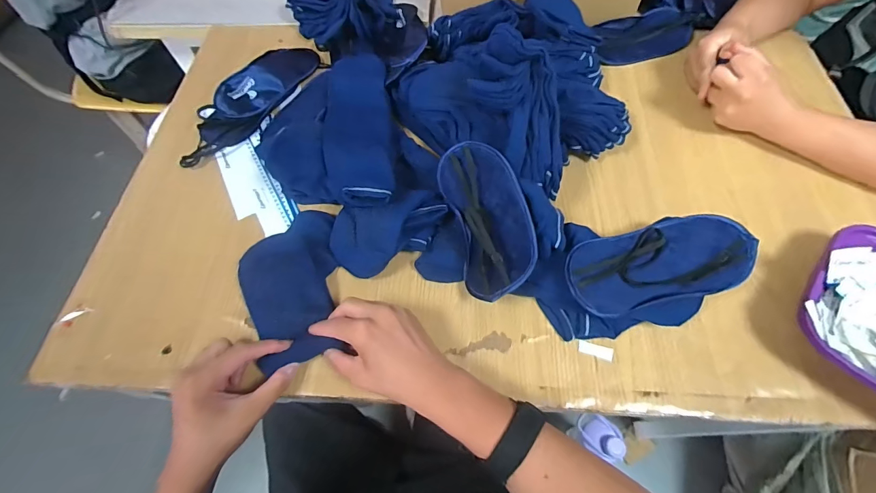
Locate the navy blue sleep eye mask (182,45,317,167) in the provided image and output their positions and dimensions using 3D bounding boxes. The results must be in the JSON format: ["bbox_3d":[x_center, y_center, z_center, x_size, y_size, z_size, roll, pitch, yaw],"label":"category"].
[{"bbox_3d":[-0.286,-0.223,0.580,0.098,0.014,0.264,24,65,14],"label":"navy blue sleep eye mask"}]

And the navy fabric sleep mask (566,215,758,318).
[{"bbox_3d":[0.223,0.017,0.399,0.173,0.042,0.096,-10,62,-4],"label":"navy fabric sleep mask"}]

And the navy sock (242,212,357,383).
[{"bbox_3d":[-0.164,0.040,0.429,0.103,0.022,0.177,-11,64,-4],"label":"navy sock"}]

